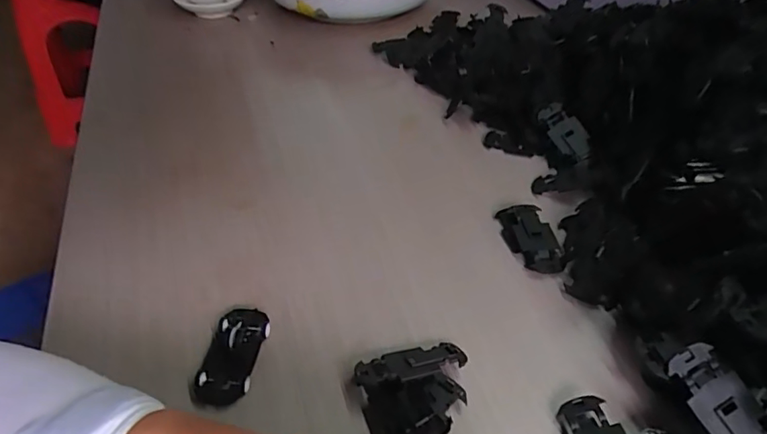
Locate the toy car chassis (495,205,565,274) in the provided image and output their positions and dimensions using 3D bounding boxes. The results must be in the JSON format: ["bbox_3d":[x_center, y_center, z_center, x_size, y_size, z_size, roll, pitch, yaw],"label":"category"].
[{"bbox_3d":[0.110,0.014,0.395,0.033,0.012,0.066,-8,44,-7],"label":"toy car chassis"}]

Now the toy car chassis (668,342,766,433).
[{"bbox_3d":[0.172,0.096,0.266,0.027,0.005,0.065,-34,75,0],"label":"toy car chassis"}]

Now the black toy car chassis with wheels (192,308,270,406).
[{"bbox_3d":[-0.091,0.081,0.320,0.031,0.014,0.065,5,44,7],"label":"black toy car chassis with wheels"}]

